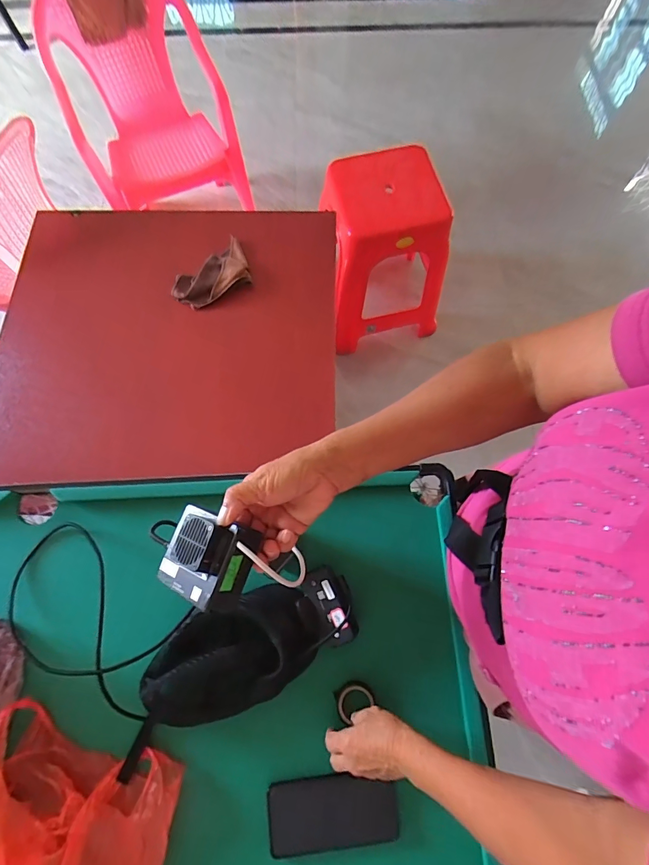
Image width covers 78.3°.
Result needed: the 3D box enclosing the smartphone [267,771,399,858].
[{"bbox_3d":[0.010,0.478,0.501,0.159,0.011,0.073,-8,72,-2],"label":"smartphone"}]

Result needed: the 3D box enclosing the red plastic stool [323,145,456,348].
[{"bbox_3d":[0.180,-0.557,1.271,0.362,0.448,0.347,-12,72,-3],"label":"red plastic stool"}]

